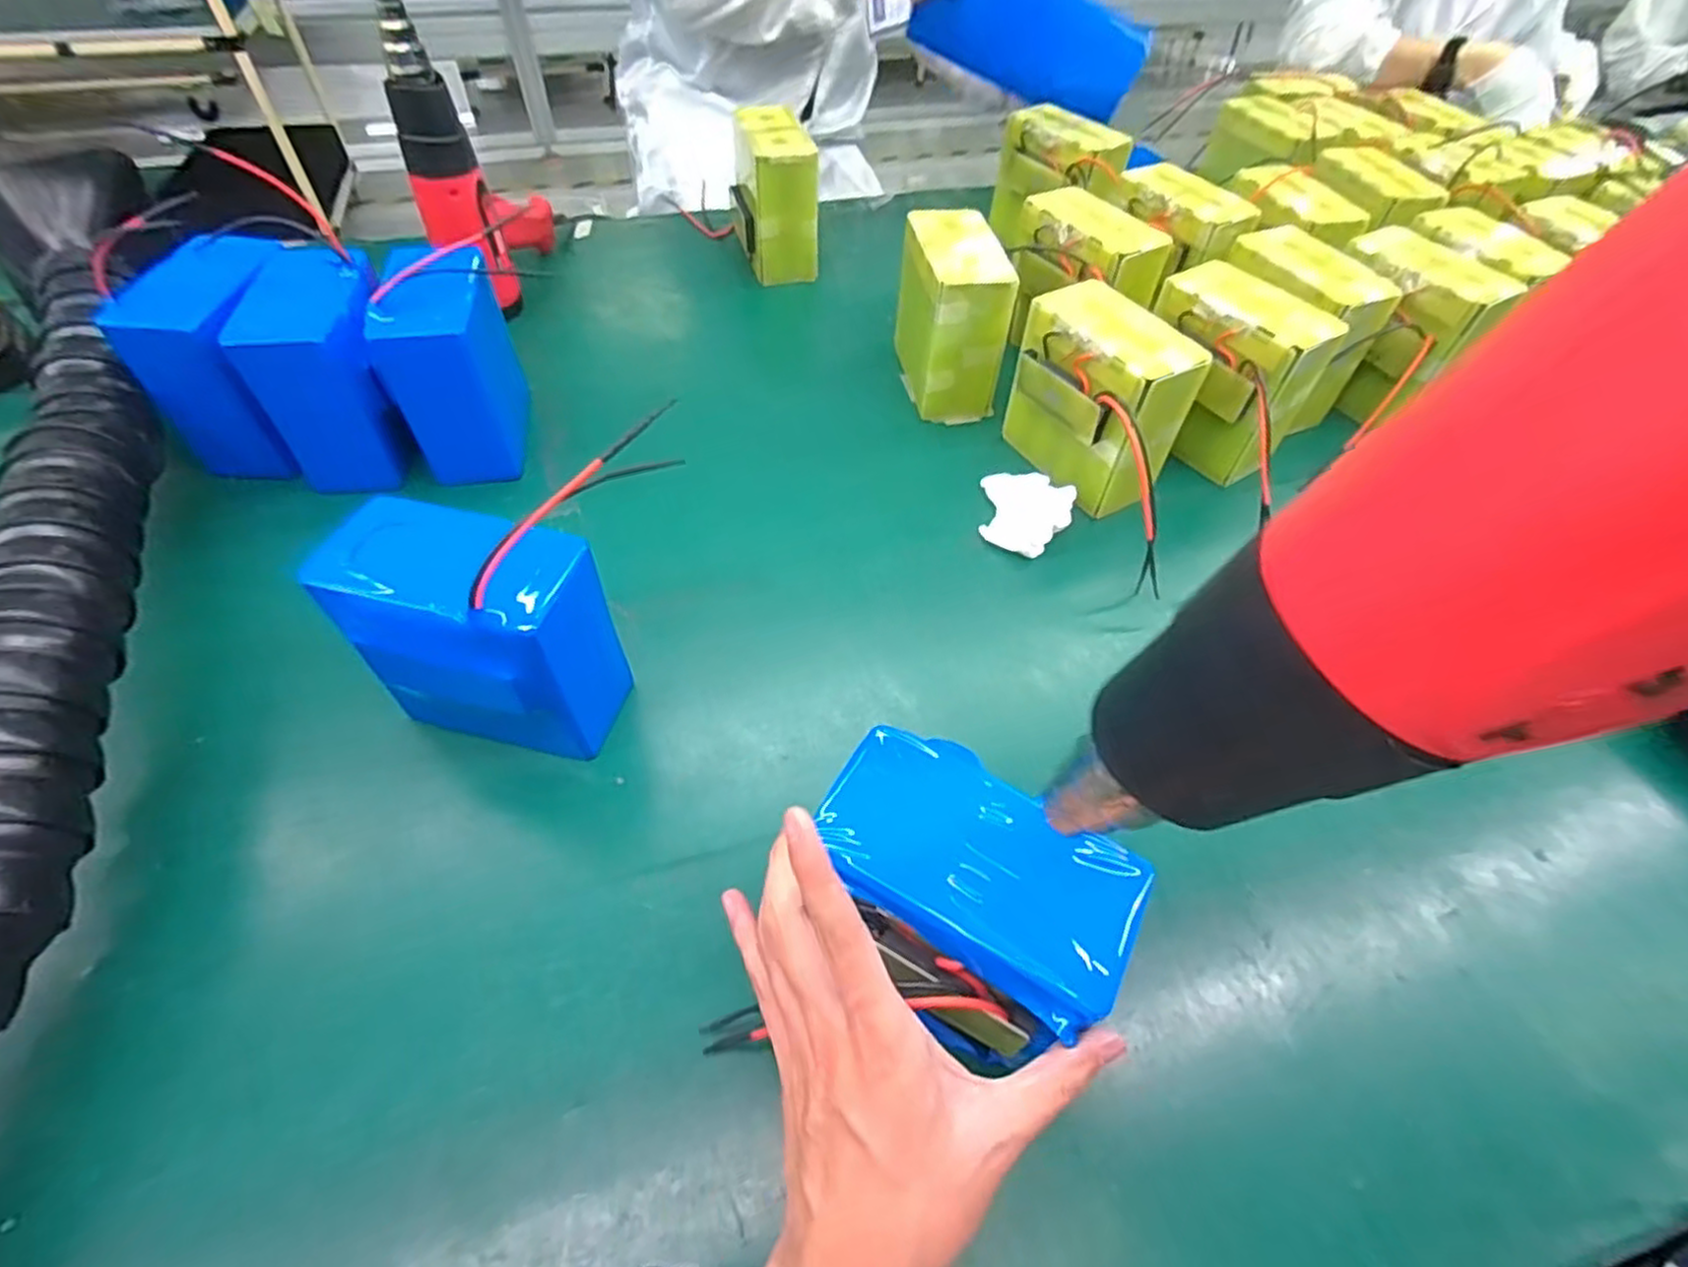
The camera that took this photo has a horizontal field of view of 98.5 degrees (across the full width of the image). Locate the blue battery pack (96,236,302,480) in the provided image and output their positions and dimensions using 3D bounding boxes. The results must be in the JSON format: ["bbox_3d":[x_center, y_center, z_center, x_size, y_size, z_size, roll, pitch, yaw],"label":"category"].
[{"bbox_3d":[-0.520,-0.234,0.627,0.094,0.149,0.127,2,53,-2],"label":"blue battery pack"}]

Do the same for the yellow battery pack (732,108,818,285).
[{"bbox_3d":[-0.084,-0.522,0.874,0.095,0.145,0.151,-6,53,-8],"label":"yellow battery pack"}]

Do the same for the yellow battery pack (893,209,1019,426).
[{"bbox_3d":[0.106,-0.317,0.733,0.073,0.153,0.134,-8,54,-9],"label":"yellow battery pack"}]

